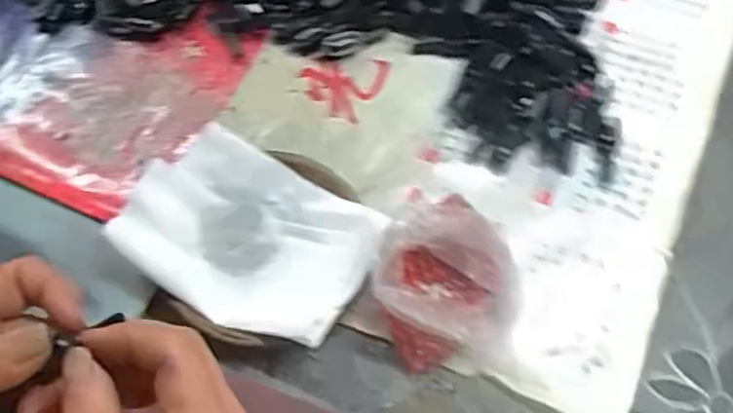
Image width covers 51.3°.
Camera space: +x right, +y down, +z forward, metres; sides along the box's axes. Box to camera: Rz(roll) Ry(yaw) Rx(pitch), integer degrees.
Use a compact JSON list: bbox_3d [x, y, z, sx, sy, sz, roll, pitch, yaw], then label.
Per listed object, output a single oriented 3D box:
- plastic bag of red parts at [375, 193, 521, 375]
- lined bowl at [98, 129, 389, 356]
[{"bbox_3d":[0.043,0.039,0.399,0.071,0.031,0.086,0,66,1],"label":"plastic bag of red parts"},{"bbox_3d":[-0.064,0.019,0.414,0.130,0.029,0.110,28,69,13],"label":"lined bowl"}]

